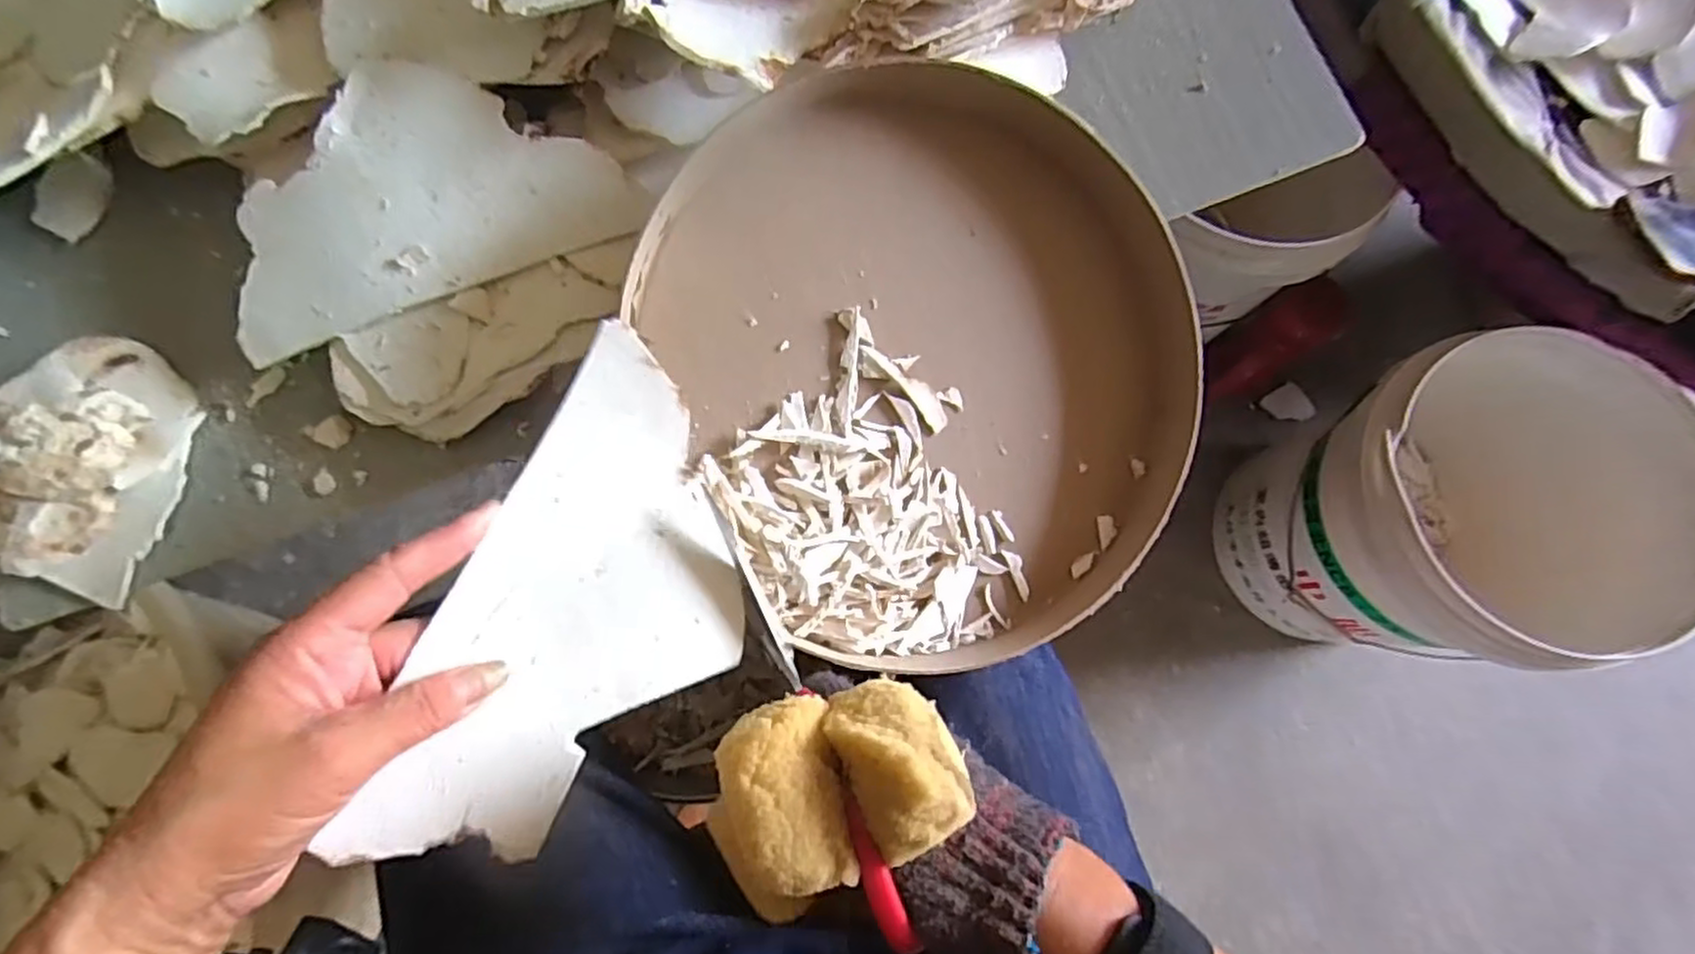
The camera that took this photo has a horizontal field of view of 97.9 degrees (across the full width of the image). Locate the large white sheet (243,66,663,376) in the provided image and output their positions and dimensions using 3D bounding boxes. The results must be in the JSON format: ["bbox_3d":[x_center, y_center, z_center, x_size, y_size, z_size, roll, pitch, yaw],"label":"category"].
[{"bbox_3d":[-0.223,-0.146,0.375,0.208,0.012,0.107,-21,103,-4],"label":"large white sheet"}]

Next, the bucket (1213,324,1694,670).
[{"bbox_3d":[0.604,0.043,0.769,0.287,0.328,0.280,0,78,-1],"label":"bucket"}]

